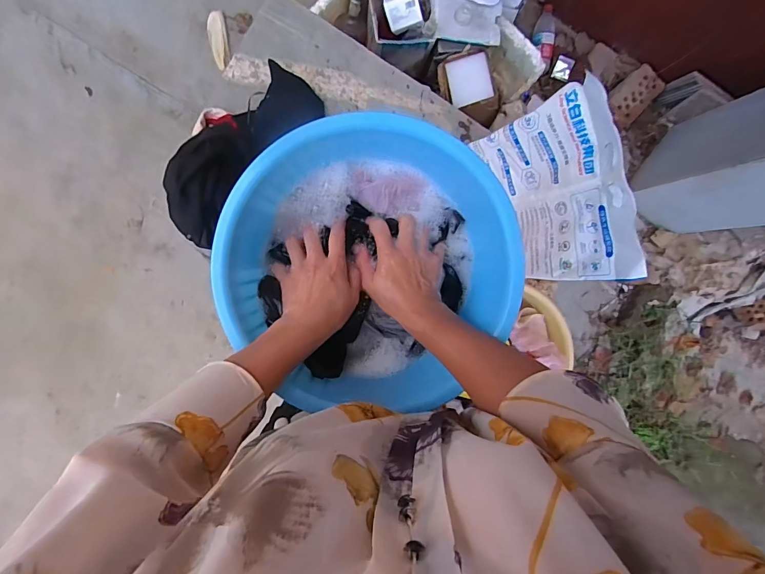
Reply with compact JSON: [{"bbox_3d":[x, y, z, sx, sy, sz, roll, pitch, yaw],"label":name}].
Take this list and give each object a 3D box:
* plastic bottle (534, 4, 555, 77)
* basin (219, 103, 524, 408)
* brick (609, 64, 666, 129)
[{"bbox_3d":[0.558,-0.851,1.371,0.077,0.059,0.201,5,92,-7],"label":"plastic bottle"},{"bbox_3d":[-0.023,-0.030,0.494,0.330,0.115,0.320,0,92,-6],"label":"basin"},{"bbox_3d":[0.876,-0.662,1.385,0.126,0.060,0.196,42,87,-6],"label":"brick"}]

